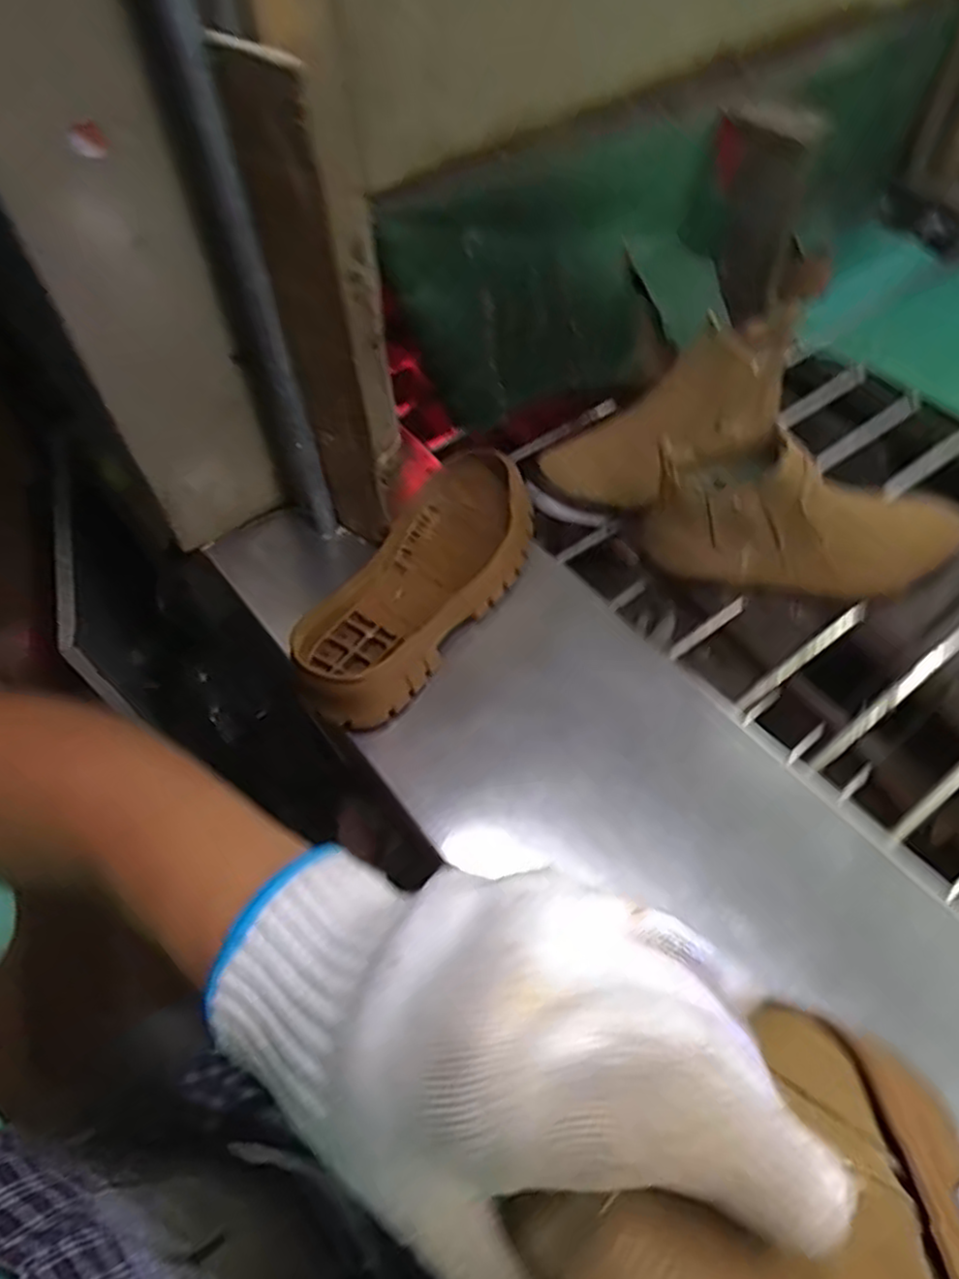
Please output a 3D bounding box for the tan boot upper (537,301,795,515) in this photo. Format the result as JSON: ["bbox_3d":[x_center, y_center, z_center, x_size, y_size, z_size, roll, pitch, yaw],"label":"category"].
[{"bbox_3d":[0.189,-0.209,0.707,0.259,0.098,0.089,-33,57,1],"label":"tan boot upper"}]

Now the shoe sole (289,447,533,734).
[{"bbox_3d":[-0.043,-0.052,0.623,0.118,0.039,0.293,20,58,16],"label":"shoe sole"}]

